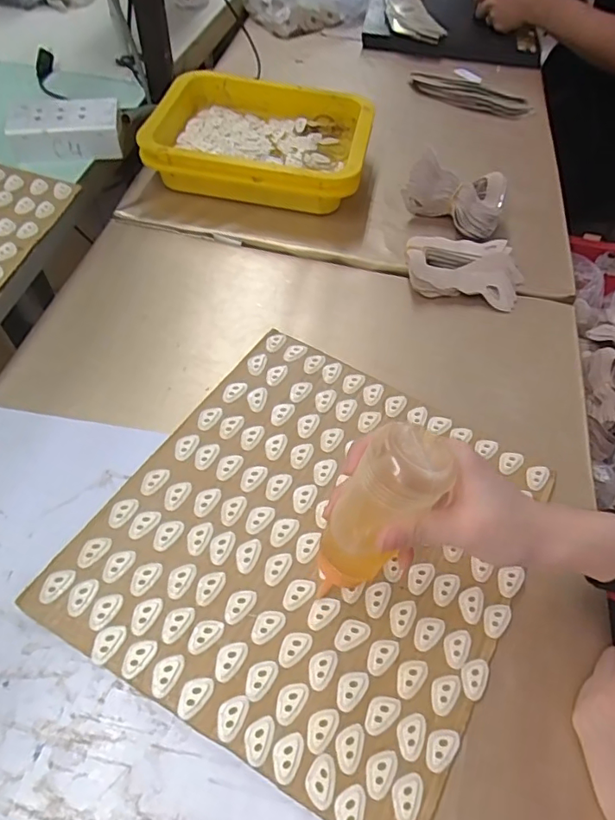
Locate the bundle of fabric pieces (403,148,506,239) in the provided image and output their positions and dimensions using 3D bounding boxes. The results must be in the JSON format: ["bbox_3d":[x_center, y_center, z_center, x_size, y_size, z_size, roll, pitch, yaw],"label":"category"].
[{"bbox_3d":[0.174,-0.250,0.621,0.115,0.055,0.078,23,56,10],"label":"bundle of fabric pieces"}]

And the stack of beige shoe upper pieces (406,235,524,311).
[{"bbox_3d":[0.169,-0.155,0.574,0.121,0.027,0.081,10,55,1],"label":"stack of beige shoe upper pieces"}]

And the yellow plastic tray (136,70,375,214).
[{"bbox_3d":[-0.052,-0.333,0.656,0.247,0.067,0.195,12,55,3],"label":"yellow plastic tray"}]

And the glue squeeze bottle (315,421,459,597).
[{"bbox_3d":[0.039,0.063,0.307,0.047,0.112,0.042,35,31,18],"label":"glue squeeze bottle"}]

